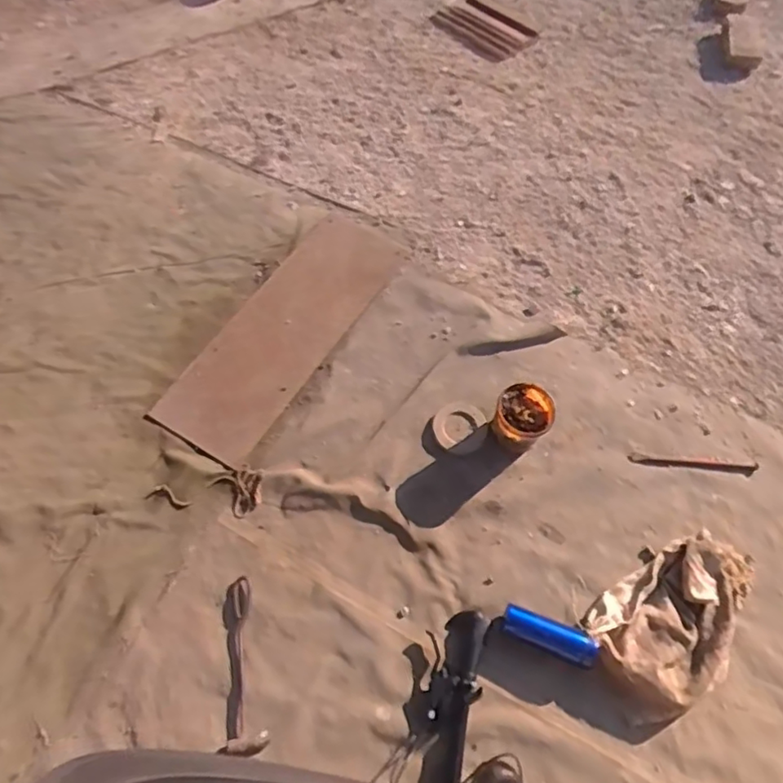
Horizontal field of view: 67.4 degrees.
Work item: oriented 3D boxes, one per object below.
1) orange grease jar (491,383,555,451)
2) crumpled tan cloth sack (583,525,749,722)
[{"bbox_3d":[0.288,0.067,1.311,0.121,0.122,0.131,21,64,10],"label":"orange grease jar"},{"bbox_3d":[0.576,0.454,1.160,0.388,0.070,0.241,-28,66,-16],"label":"crumpled tan cloth sack"}]

